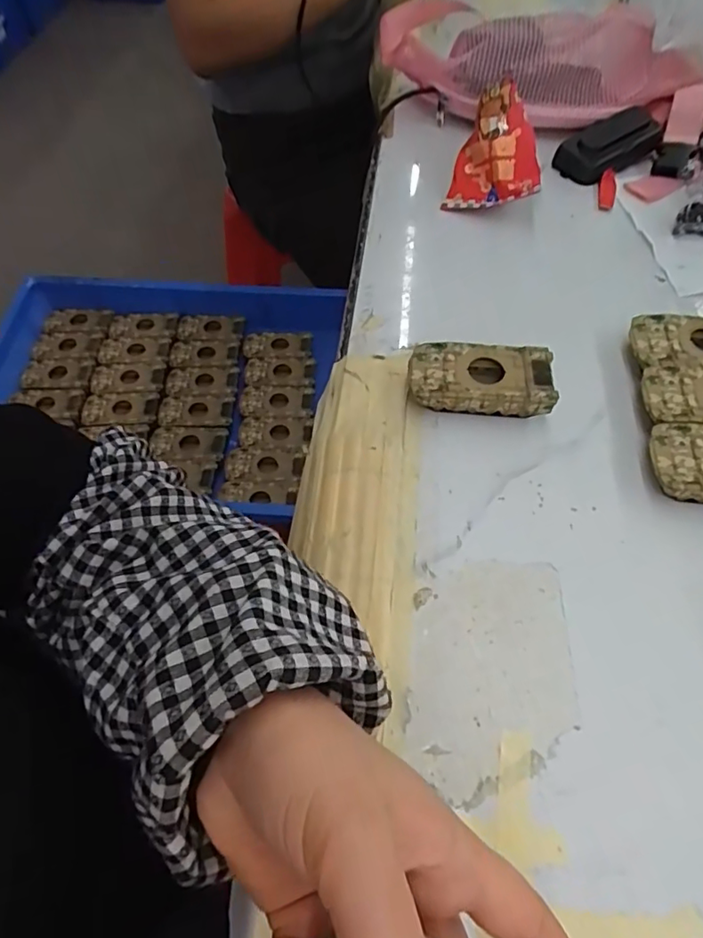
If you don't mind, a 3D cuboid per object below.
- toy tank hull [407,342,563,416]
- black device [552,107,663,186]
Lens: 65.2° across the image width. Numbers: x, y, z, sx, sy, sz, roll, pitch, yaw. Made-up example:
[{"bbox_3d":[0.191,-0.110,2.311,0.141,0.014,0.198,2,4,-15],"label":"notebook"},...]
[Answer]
[{"bbox_3d":[0.089,-0.061,0.385,0.095,0.026,0.049,6,59,3],"label":"toy tank hull"},{"bbox_3d":[0.259,-0.321,0.544,0.114,0.030,0.051,-34,65,-19],"label":"black device"}]

